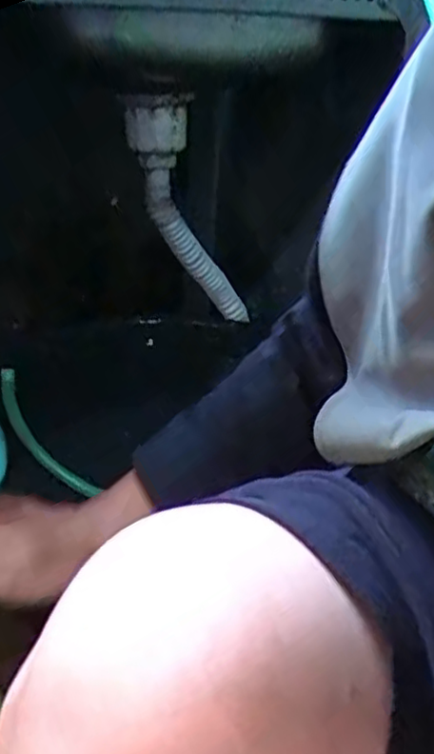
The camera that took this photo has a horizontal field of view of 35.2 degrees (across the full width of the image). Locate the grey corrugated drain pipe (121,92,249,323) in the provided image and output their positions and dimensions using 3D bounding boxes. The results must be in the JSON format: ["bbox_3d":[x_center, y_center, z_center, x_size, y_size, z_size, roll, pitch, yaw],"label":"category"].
[{"bbox_3d":[-0.032,-0.198,0.886,0.052,0.385,0.074,16,61,28],"label":"grey corrugated drain pipe"}]

